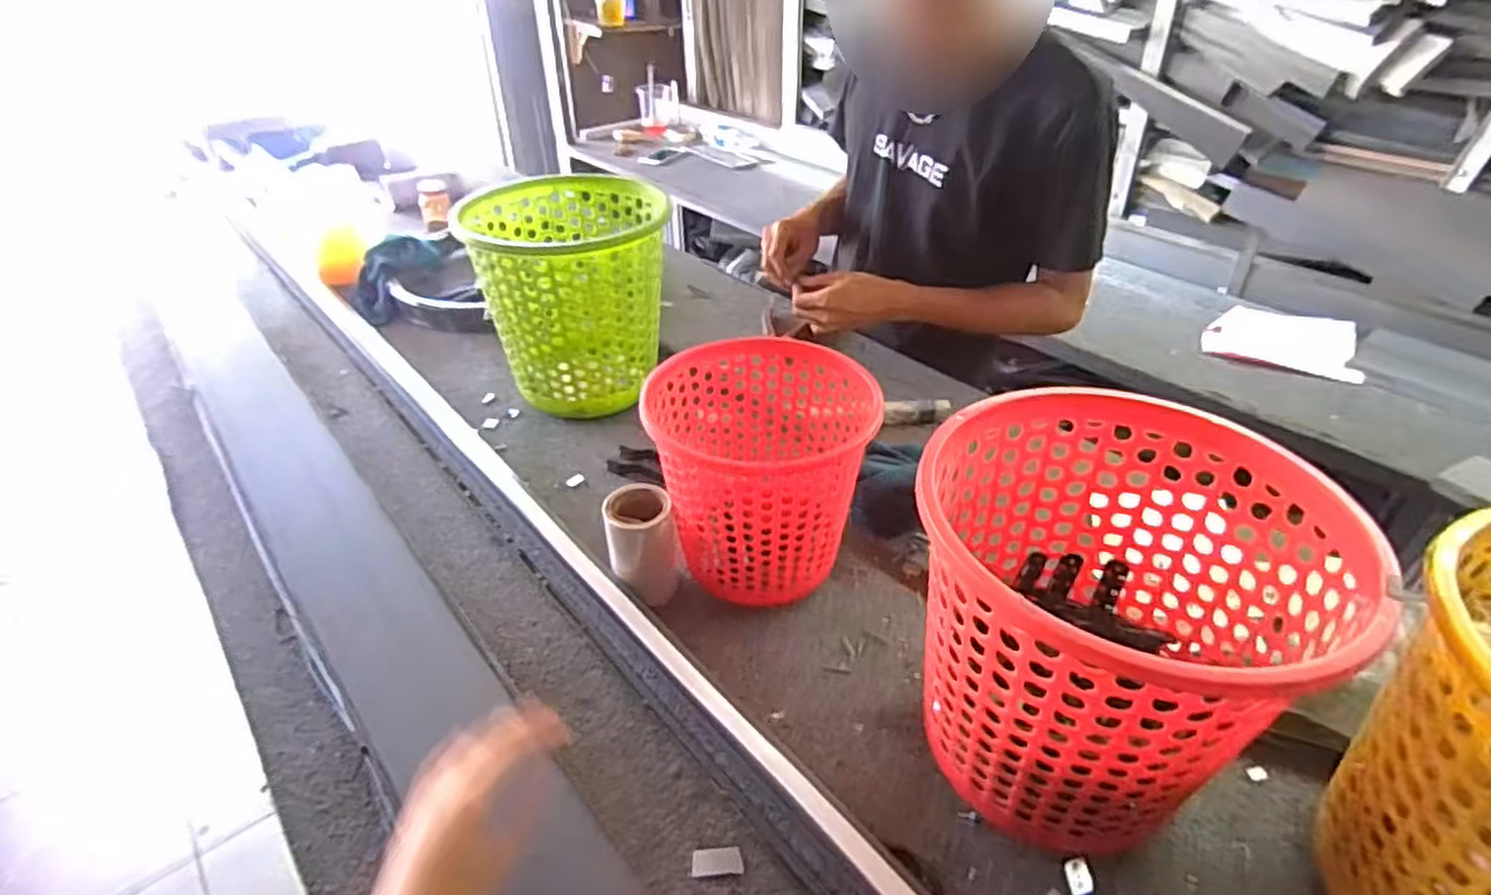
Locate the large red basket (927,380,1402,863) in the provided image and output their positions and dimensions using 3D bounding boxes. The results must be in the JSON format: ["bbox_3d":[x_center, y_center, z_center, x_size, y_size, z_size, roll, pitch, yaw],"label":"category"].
[{"bbox_3d":[0.231,0.122,0.499,0.233,0.232,0.233,24,43,29],"label":"large red basket"}]

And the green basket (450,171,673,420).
[{"bbox_3d":[-0.217,-0.184,0.957,0.235,0.258,0.232,-20,40,-24],"label":"green basket"}]

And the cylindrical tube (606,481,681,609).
[{"bbox_3d":[-0.095,0.096,0.692,0.065,0.107,0.059,-5,36,-7],"label":"cylindrical tube"}]

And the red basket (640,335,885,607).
[{"bbox_3d":[0.010,0.021,0.682,0.188,0.181,0.177,4,36,5],"label":"red basket"}]

